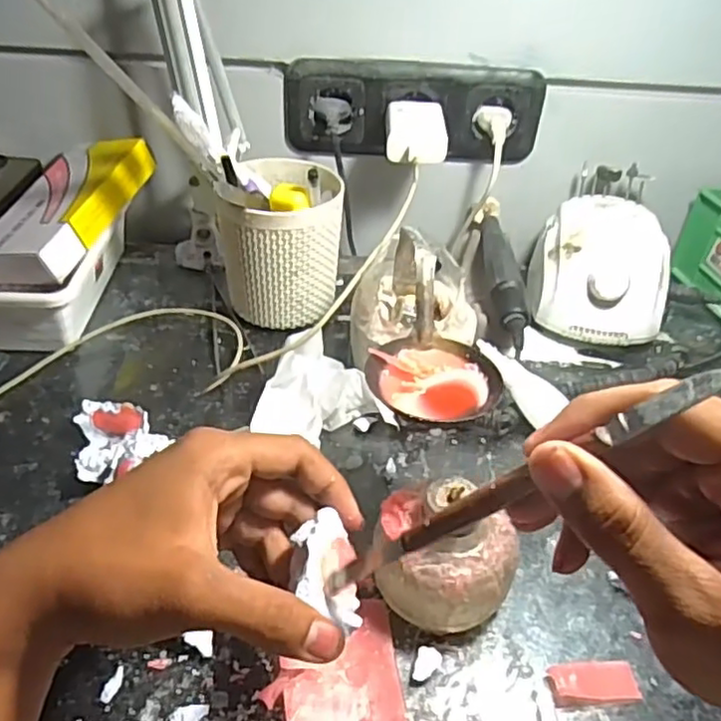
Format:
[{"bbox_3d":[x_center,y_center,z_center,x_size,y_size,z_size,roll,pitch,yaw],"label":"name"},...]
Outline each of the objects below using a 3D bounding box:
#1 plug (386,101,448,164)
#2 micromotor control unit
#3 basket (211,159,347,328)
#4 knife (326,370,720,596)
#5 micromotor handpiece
[{"bbox_3d":[0.046,-0.191,0.553,0.048,0.028,0.077,1,40,-5],"label":"plug"},{"bbox_3d":[0.204,-0.078,0.576,0.111,0.082,0.139,12,40,9],"label":"micromotor control unit"},{"bbox_3d":[-0.062,-0.100,0.539,0.087,0.130,0.100,-1,40,-7],"label":"basket"},{"bbox_3d":[0.049,0.048,0.241,0.014,0.173,0.014,39,30,-27],"label":"knife"},{"bbox_3d":[0.119,-0.079,0.563,0.025,0.028,0.197,4,39,-1],"label":"micromotor handpiece"}]

